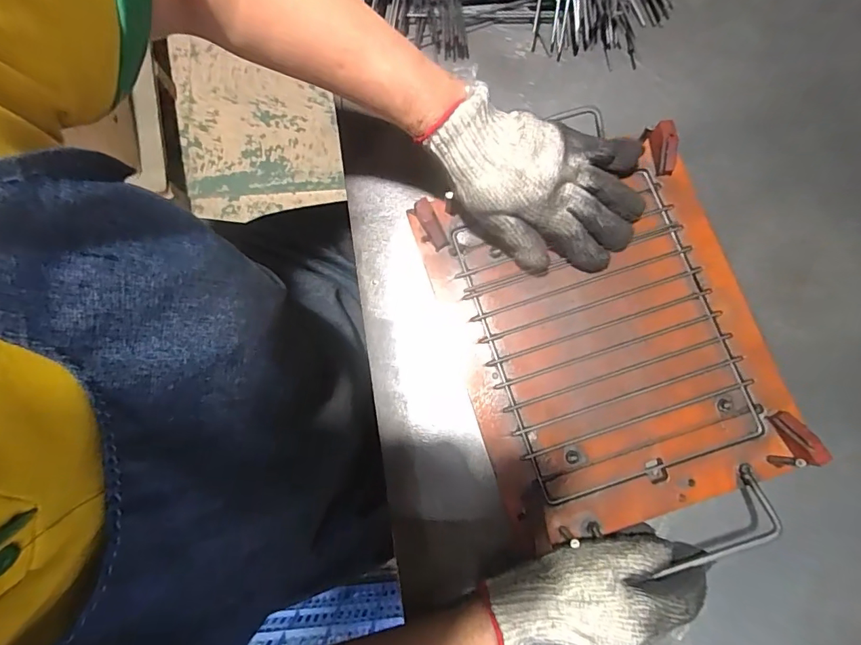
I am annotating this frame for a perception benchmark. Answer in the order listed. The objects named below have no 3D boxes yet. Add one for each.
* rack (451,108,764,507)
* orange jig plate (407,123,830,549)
[{"bbox_3d":[0.143,0.007,0.391,0.198,0.012,0.238,-17,78,-4],"label":"rack"},{"bbox_3d":[0.140,0.010,0.385,0.242,0.029,0.287,-14,78,-3],"label":"orange jig plate"}]

